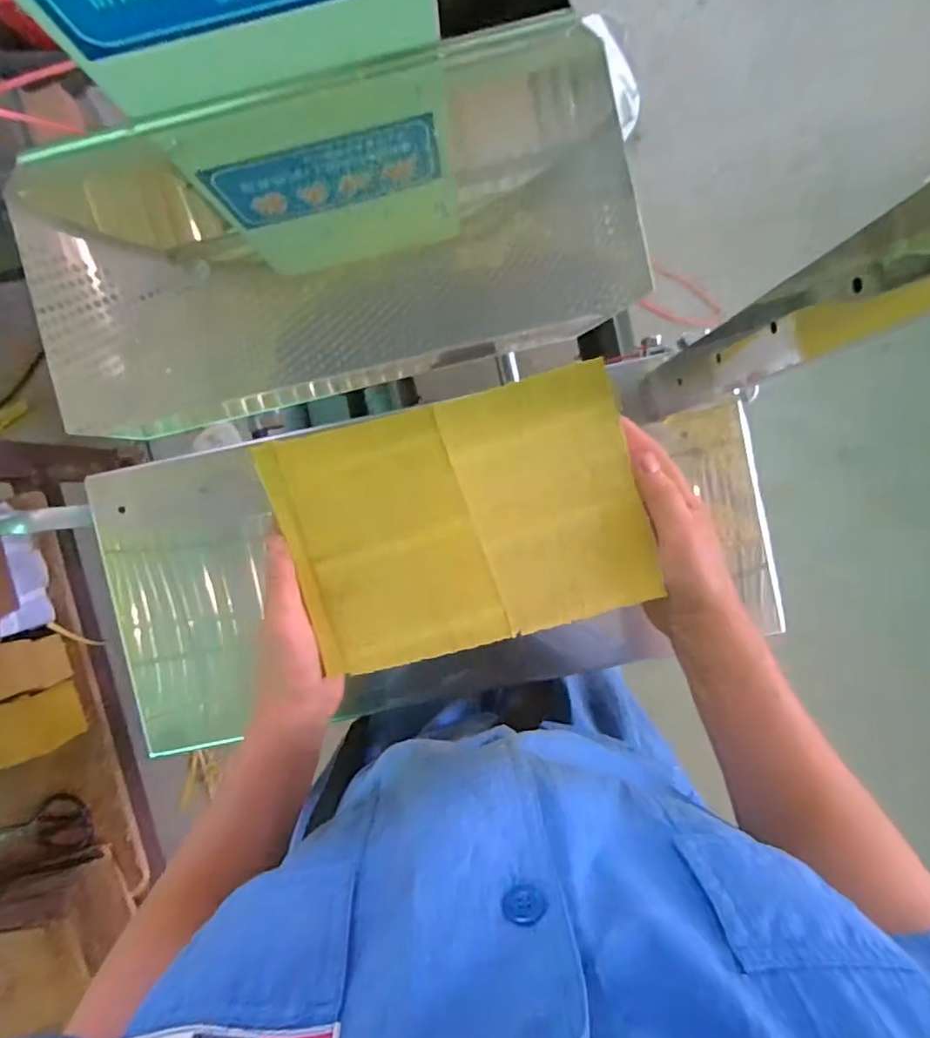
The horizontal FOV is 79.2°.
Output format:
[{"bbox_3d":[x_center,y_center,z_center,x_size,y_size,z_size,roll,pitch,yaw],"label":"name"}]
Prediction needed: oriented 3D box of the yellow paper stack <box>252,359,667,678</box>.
[{"bbox_3d":[-0.001,0.003,0.364,0.223,0.012,0.156,-15,92,2],"label":"yellow paper stack"}]

